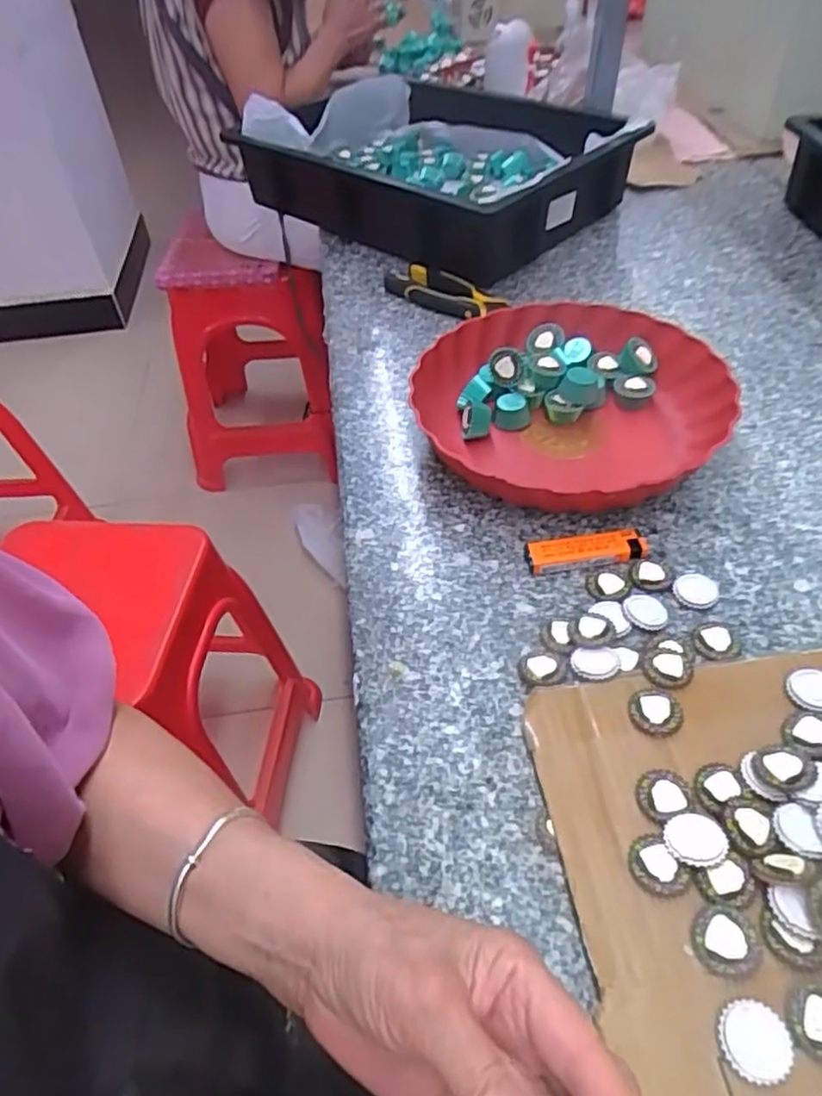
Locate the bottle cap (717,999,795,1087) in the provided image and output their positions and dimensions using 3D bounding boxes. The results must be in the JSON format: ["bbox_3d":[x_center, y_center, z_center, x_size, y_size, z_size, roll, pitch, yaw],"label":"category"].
[{"bbox_3d":[0.141,0.201,0.281,0.028,0.004,0.028,-4,47,4],"label":"bottle cap"}]

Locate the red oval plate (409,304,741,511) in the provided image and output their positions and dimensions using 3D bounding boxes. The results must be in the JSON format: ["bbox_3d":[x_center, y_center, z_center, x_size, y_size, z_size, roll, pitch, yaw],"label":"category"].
[{"bbox_3d":[0.128,-0.111,0.555,0.230,0.052,0.233,-10,47,-2],"label":"red oval plate"}]

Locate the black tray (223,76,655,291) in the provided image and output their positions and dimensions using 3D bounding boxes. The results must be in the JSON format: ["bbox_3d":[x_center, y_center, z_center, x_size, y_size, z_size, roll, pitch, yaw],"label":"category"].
[{"bbox_3d":[0.028,-0.490,0.884,0.318,0.103,0.483,-37,54,-25],"label":"black tray"}]

